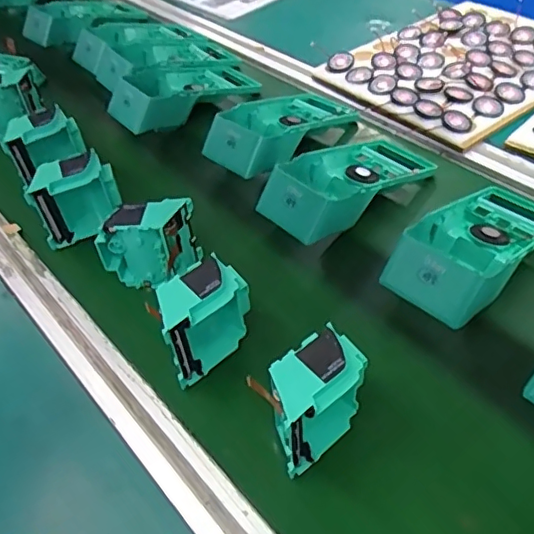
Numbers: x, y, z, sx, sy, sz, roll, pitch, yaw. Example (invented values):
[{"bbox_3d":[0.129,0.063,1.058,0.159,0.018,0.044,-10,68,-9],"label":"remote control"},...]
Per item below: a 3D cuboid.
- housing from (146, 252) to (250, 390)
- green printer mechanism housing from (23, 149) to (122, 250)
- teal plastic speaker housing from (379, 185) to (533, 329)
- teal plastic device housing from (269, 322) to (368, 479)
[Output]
[{"bbox_3d":[-0.051,0.040,0.433,0.078,0.080,0.046,-33,51,-24],"label":"housing"},{"bbox_3d":[-0.191,-0.071,0.547,0.079,0.074,0.042,-29,50,-21],"label":"green printer mechanism housing"},{"bbox_3d":[0.183,-0.024,0.479,0.185,0.048,0.086,-35,52,-25],"label":"teal plastic speaker housing"},{"bbox_3d":[0.032,0.089,0.374,0.078,0.073,0.043,-31,50,-22],"label":"teal plastic device housing"}]

